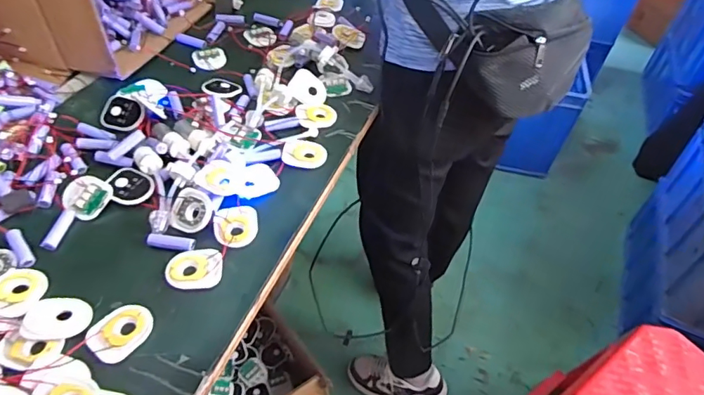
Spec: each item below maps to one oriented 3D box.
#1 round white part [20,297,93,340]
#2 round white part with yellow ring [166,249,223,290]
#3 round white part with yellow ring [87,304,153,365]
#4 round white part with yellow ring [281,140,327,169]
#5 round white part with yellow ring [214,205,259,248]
[{"bbox_3d":[-0.290,0.118,0.484,0.058,0.010,0.046,0,48,-6],"label":"round white part"},{"bbox_3d":[-0.171,0.077,0.535,0.058,0.009,0.050,2,48,-4],"label":"round white part with yellow ring"},{"bbox_3d":[-0.226,0.130,0.478,0.050,0.005,0.058,28,52,18],"label":"round white part with yellow ring"},{"bbox_3d":[-0.064,-0.059,0.662,0.058,0.008,0.049,-2,49,-8],"label":"round white part with yellow ring"},{"bbox_3d":[-0.136,0.032,0.574,0.049,0.009,0.065,-4,49,-10],"label":"round white part with yellow ring"}]

